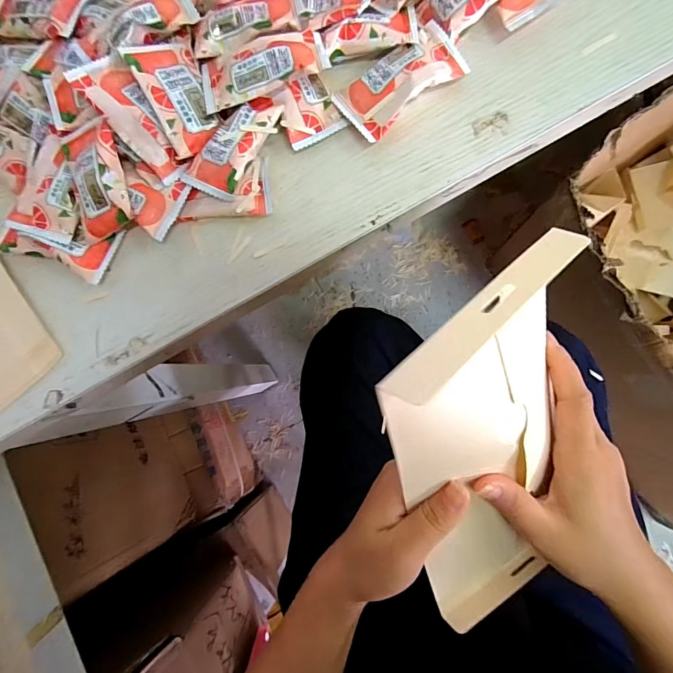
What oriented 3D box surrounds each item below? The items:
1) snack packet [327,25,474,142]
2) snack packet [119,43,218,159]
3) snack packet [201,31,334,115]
[{"bbox_3d":[0.038,-0.152,0.242,0.074,0.015,0.038,-37,82,2],"label":"snack packet"},{"bbox_3d":[-0.094,-0.144,0.237,0.034,0.012,0.071,-27,82,3],"label":"snack packet"},{"bbox_3d":[-0.042,-0.156,0.234,0.075,0.015,0.036,-13,83,5],"label":"snack packet"}]

